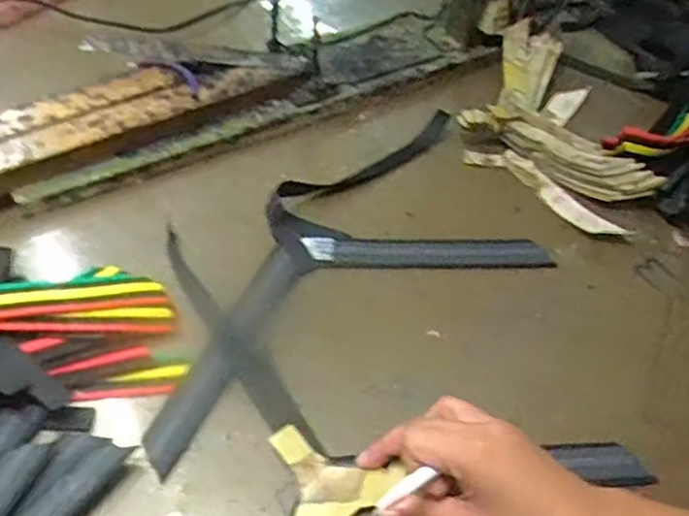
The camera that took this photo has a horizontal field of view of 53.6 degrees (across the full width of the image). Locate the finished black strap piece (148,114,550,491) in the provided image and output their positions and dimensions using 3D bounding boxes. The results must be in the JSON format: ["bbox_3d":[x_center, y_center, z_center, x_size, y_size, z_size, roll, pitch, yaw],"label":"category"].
[{"bbox_3d":[-0.019,0.005,0.530,0.340,0.030,0.176,-24,55,-22],"label":"finished black strap piece"}]

